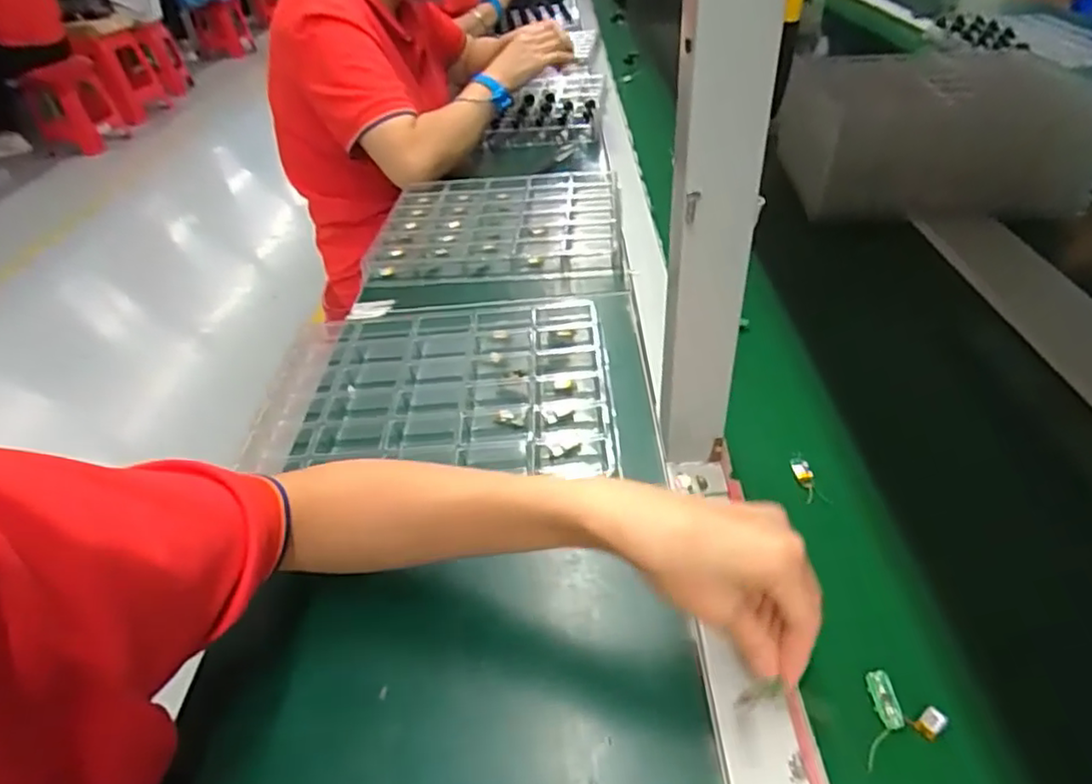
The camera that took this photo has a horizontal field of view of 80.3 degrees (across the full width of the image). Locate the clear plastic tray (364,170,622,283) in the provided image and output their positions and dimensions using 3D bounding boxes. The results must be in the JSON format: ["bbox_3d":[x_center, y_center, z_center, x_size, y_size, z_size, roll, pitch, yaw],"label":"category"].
[{"bbox_3d":[-0.056,-0.220,0.811,0.290,0.024,0.234,0,40,7],"label":"clear plastic tray"}]

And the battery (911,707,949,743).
[{"bbox_3d":[0.205,0.177,0.345,0.013,0.010,0.011,-30,46,-27],"label":"battery"}]

